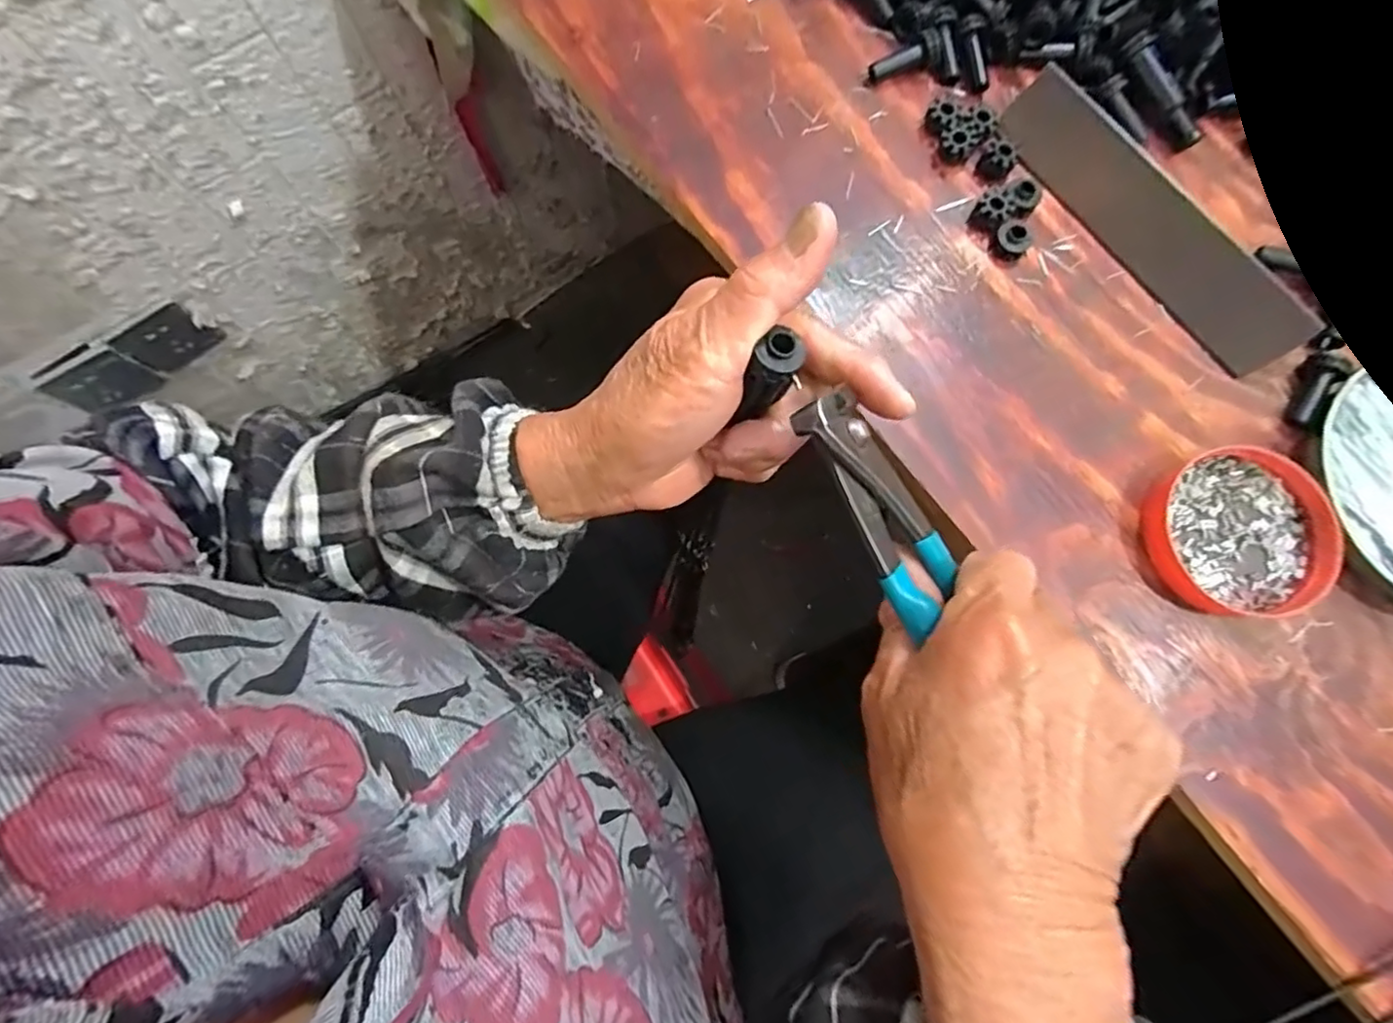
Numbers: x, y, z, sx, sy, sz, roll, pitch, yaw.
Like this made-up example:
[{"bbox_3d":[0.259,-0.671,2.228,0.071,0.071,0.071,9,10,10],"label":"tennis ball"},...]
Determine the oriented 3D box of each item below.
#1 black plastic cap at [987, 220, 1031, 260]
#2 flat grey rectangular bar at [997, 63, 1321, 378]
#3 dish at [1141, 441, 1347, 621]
[{"bbox_3d":[0.167,-0.144,0.327,0.018,0.008,0.020,44,80,8],"label":"black plastic cap"},{"bbox_3d":[0.234,-0.151,0.321,0.185,0.039,0.007,50,41,7],"label":"flat grey rectangular bar"},{"bbox_3d":[0.261,0.010,0.299,0.076,0.021,0.080,0,77,-1],"label":"dish"}]

